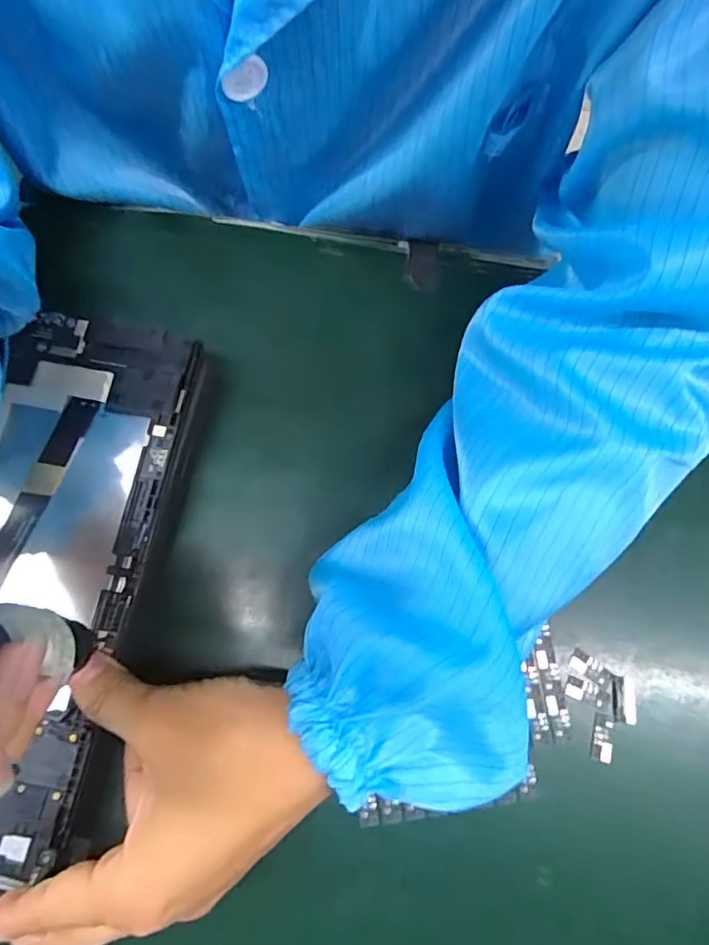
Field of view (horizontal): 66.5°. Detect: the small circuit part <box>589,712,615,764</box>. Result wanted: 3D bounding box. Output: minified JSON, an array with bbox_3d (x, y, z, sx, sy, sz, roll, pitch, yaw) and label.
[{"bbox_3d":[0.109,0.117,0.238,0.008,0.005,0.019,11,78,4],"label":"small circuit part"}]

